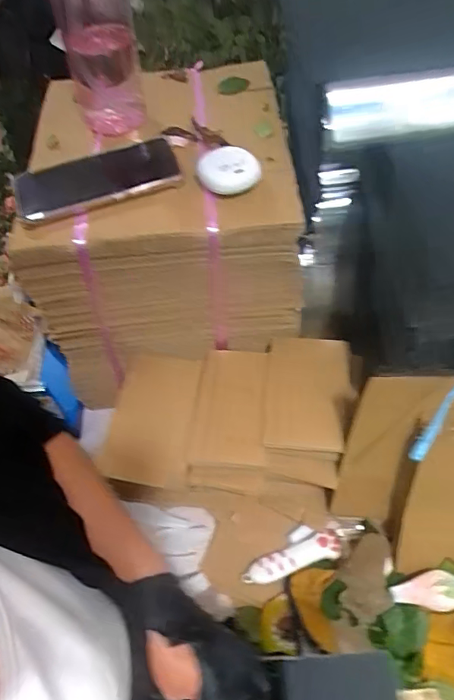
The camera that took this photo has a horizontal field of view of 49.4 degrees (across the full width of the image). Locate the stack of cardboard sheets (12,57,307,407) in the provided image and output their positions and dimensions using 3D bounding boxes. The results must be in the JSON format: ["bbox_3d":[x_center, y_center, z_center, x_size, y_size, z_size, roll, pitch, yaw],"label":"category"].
[{"bbox_3d":[-0.073,-0.155,0.620,0.287,0.244,0.292,-6,54,1],"label":"stack of cardboard sheets"}]

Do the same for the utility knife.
[{"bbox_3d":[0.084,0.218,0.548,0.142,0.013,0.041,-19,55,-8],"label":"utility knife"}]

